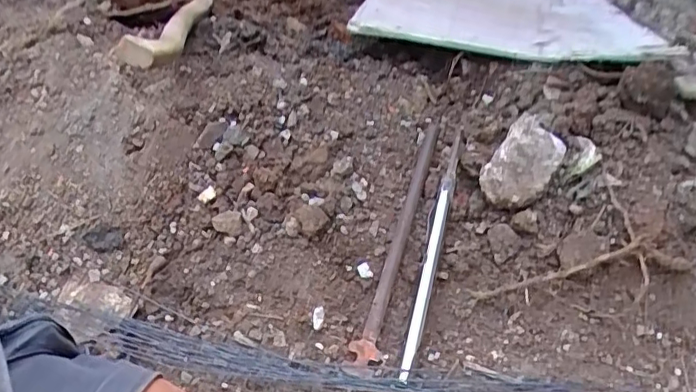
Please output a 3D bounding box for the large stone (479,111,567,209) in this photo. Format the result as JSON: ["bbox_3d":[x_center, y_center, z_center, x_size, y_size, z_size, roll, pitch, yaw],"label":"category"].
[{"bbox_3d":[0.278,-0.048,0.898,0.097,0.045,0.155,34,73,25],"label":"large stone"}]

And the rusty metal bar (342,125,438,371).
[{"bbox_3d":[0.079,0.070,0.890,0.041,0.031,0.432,12,65,16],"label":"rusty metal bar"}]

